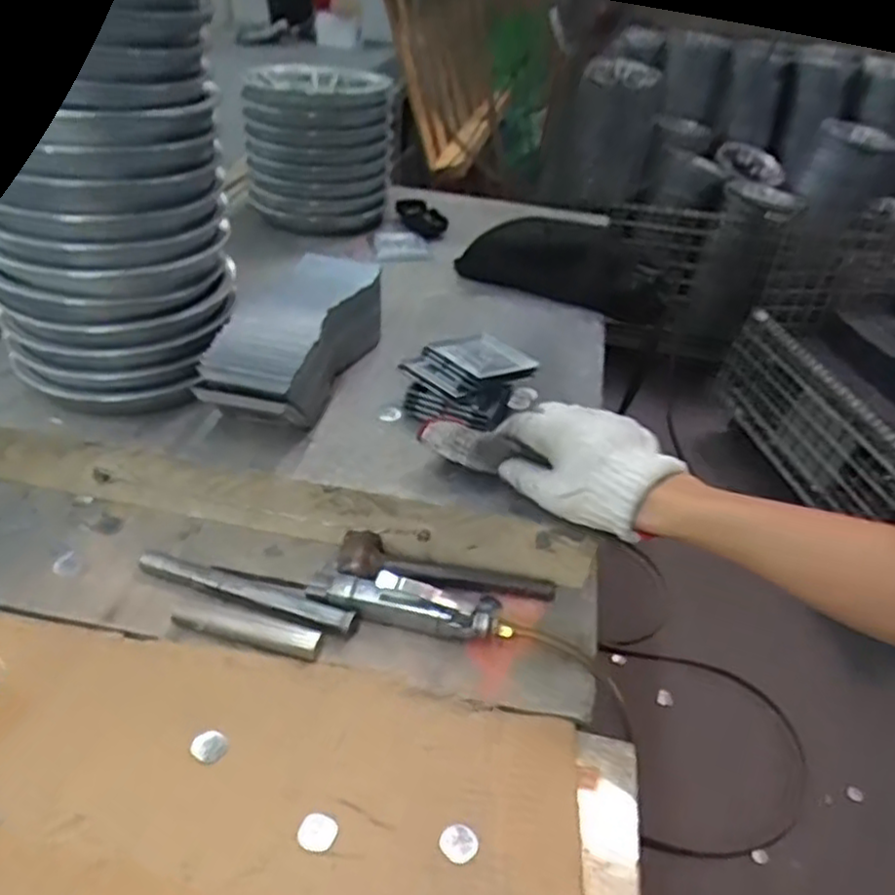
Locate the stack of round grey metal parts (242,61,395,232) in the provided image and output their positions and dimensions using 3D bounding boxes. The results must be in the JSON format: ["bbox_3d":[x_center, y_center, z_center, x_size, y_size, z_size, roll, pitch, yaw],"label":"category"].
[{"bbox_3d":[-0.217,-0.507,1.243,0.223,0.215,0.192,1,38,-7],"label":"stack of round grey metal parts"}]

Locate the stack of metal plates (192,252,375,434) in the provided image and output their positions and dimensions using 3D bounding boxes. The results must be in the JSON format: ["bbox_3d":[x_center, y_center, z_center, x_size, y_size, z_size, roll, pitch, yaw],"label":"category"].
[{"bbox_3d":[-0.154,-0.110,0.758,0.112,0.094,0.265,13,38,8],"label":"stack of metal plates"}]

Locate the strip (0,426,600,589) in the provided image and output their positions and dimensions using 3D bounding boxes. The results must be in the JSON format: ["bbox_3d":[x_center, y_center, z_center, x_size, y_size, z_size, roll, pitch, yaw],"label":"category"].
[{"bbox_3d":[-0.174,0.046,0.668,0.604,0.064,0.034,10,38,4],"label":"strip"}]

